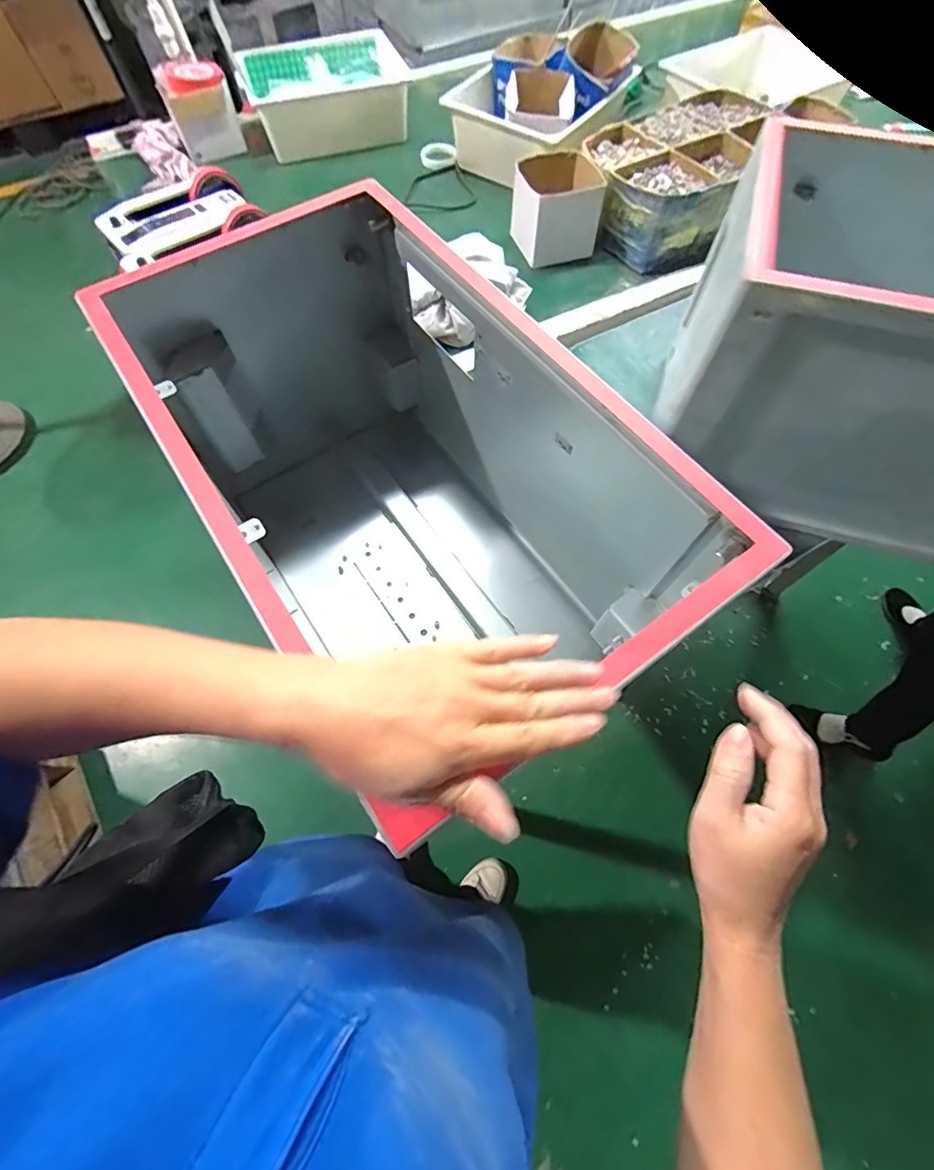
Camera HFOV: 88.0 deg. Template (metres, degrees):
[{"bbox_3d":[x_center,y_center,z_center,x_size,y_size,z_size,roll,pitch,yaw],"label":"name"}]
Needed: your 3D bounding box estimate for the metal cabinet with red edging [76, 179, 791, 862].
[{"bbox_3d":[-0.070,-0.079,0.535,0.314,0.358,0.564,-32,68,-13],"label":"metal cabinet with red edging"}]

